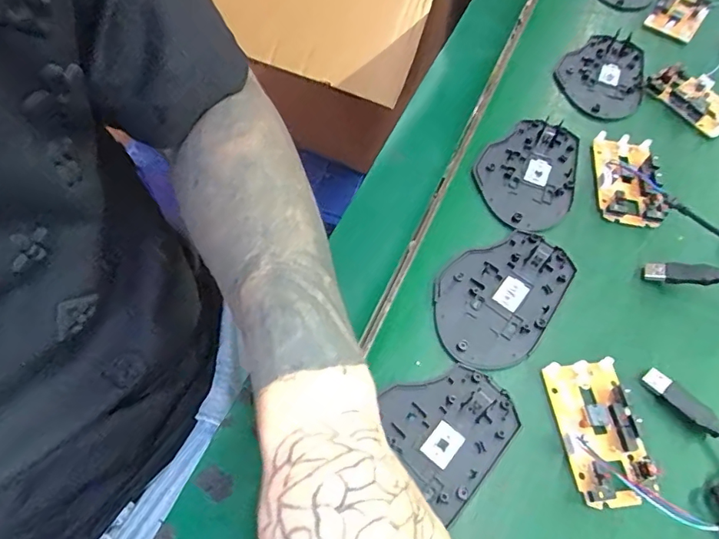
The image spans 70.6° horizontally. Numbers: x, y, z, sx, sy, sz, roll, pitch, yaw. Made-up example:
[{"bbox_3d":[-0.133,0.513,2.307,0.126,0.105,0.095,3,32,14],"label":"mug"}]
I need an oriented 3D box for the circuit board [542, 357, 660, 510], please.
[{"bbox_3d":[0.137,0.090,0.288,0.042,0.013,0.078,-5,60,-6],"label":"circuit board"}]

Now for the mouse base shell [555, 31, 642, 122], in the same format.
[{"bbox_3d":[0.219,-0.176,0.455,0.074,0.013,0.110,28,63,13],"label":"mouse base shell"}]

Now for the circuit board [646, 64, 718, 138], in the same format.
[{"bbox_3d":[0.294,-0.149,0.442,0.052,0.014,0.075,-34,67,-20],"label":"circuit board"}]

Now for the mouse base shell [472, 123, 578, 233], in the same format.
[{"bbox_3d":[0.130,-0.075,0.388,0.071,0.008,0.107,28,63,13],"label":"mouse base shell"}]

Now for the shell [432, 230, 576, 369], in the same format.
[{"bbox_3d":[0.091,0.016,0.332,0.070,0.006,0.107,35,65,17],"label":"shell"}]

